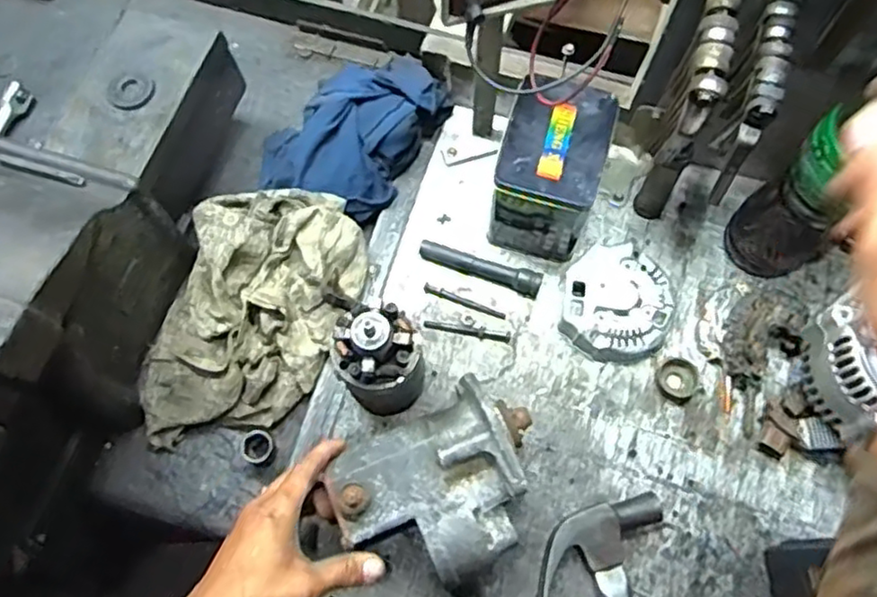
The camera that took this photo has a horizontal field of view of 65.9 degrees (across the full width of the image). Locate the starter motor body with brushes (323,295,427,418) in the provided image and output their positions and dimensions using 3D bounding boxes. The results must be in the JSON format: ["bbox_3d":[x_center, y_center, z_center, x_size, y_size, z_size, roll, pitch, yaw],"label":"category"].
[{"bbox_3d":[-0.050,0.053,0.581,0.071,0.155,0.064,-4,70,-2],"label":"starter motor body with brushes"}]

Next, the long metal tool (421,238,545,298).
[{"bbox_3d":[0.043,-0.032,0.688,0.127,0.022,0.022,21,71,7],"label":"long metal tool"}]

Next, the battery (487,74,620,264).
[{"bbox_3d":[0.108,-0.124,0.668,0.092,0.127,0.126,16,70,5],"label":"battery"}]

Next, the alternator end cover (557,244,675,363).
[{"bbox_3d":[0.174,0.005,0.667,0.107,0.037,0.114,12,70,4],"label":"alternator end cover"}]

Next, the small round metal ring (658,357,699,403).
[{"bbox_3d":[0.232,0.077,0.651,0.039,0.008,0.039,0,70,0],"label":"small round metal ring"}]

